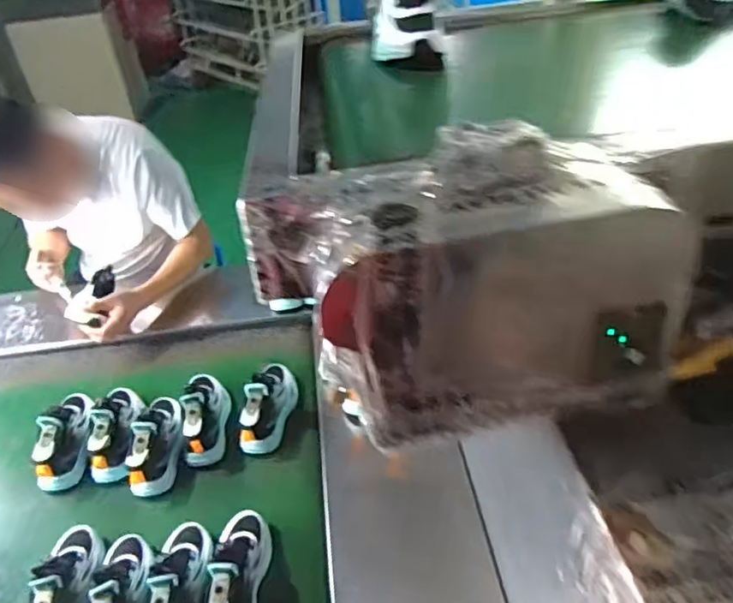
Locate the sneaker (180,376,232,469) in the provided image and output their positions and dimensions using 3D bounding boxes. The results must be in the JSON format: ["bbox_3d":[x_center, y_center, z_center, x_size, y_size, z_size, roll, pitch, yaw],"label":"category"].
[{"bbox_3d":[-0.304,0.202,1.116,0.080,0.106,0.206,-7,39,-3],"label":"sneaker"}]

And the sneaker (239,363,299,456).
[{"bbox_3d":[-0.182,0.186,1.120,0.068,0.100,0.209,3,40,10],"label":"sneaker"}]

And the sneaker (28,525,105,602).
[{"bbox_3d":[-0.436,0.410,0.863,0.077,0.100,0.220,-11,39,-8],"label":"sneaker"}]

